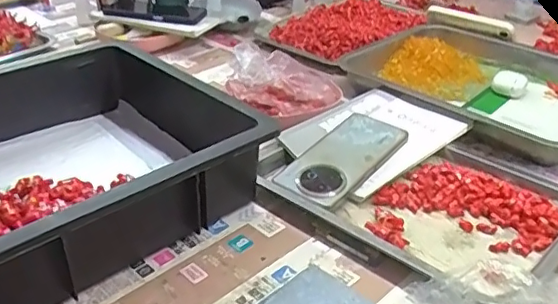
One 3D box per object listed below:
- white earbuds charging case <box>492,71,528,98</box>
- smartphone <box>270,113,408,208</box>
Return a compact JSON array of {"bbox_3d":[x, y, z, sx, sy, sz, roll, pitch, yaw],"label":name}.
[{"bbox_3d":[0.316,-0.092,0.769,0.045,0.021,0.043,11,33,18],"label":"white earbuds charging case"},{"bbox_3d":[0.070,0.003,0.611,0.077,0.011,0.156,27,47,32],"label":"smartphone"}]

